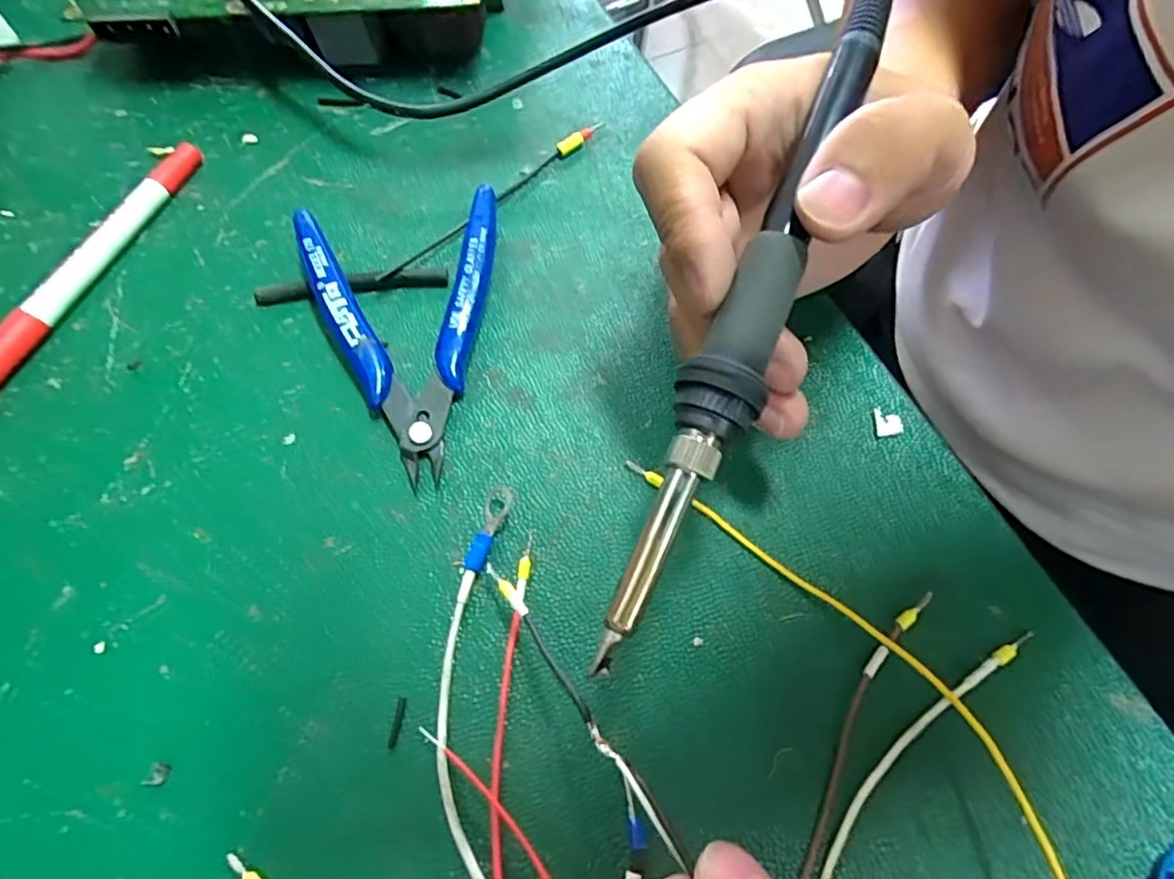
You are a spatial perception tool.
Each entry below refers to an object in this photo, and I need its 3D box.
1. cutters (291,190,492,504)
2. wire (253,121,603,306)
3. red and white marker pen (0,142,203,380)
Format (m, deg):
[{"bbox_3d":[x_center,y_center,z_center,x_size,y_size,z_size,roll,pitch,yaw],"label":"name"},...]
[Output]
[{"bbox_3d":[-0.064,-0.041,0.230,0.073,0.020,0.111,-12,63,-4],"label":"cutters"},{"bbox_3d":[-0.053,-0.087,0.259,0.163,0.007,0.040,-31,66,-13],"label":"wire"},{"bbox_3d":[-0.202,-0.071,0.255,0.010,0.011,0.137,19,65,11],"label":"red and white marker pen"}]

